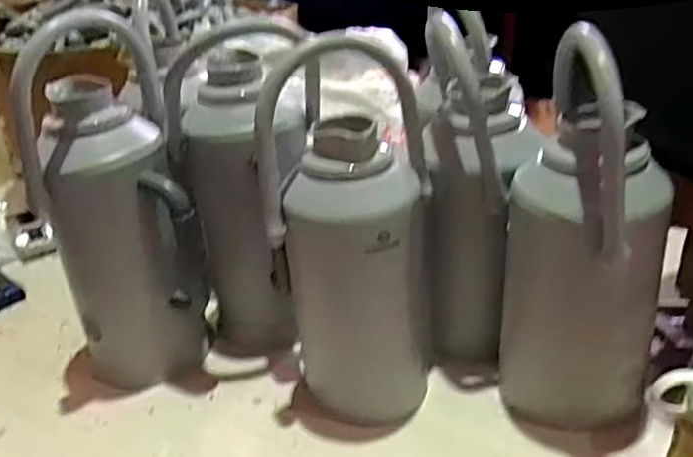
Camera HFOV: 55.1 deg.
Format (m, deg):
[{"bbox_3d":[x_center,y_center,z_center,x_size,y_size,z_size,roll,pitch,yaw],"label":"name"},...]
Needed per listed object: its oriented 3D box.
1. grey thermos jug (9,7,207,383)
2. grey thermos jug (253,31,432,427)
[{"bbox_3d":[-0.277,-0.015,0.824,0.163,0.444,0.147,-13,30,-11],"label":"grey thermos jug"},{"bbox_3d":[0.001,0.015,0.765,0.188,0.425,0.144,-2,29,8],"label":"grey thermos jug"}]

